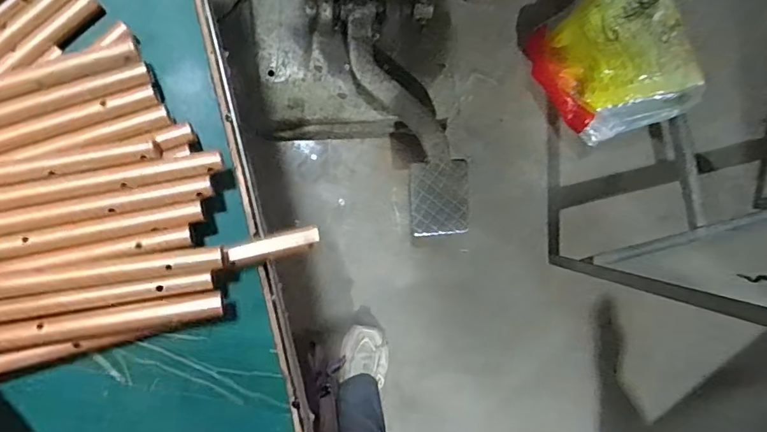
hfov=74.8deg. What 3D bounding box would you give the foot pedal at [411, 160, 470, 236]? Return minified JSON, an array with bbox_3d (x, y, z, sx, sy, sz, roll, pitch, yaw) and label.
[{"bbox_3d":[0.117,-0.036,1.044,0.120,0.038,0.152,-5,93,-9],"label":"foot pedal"}]

